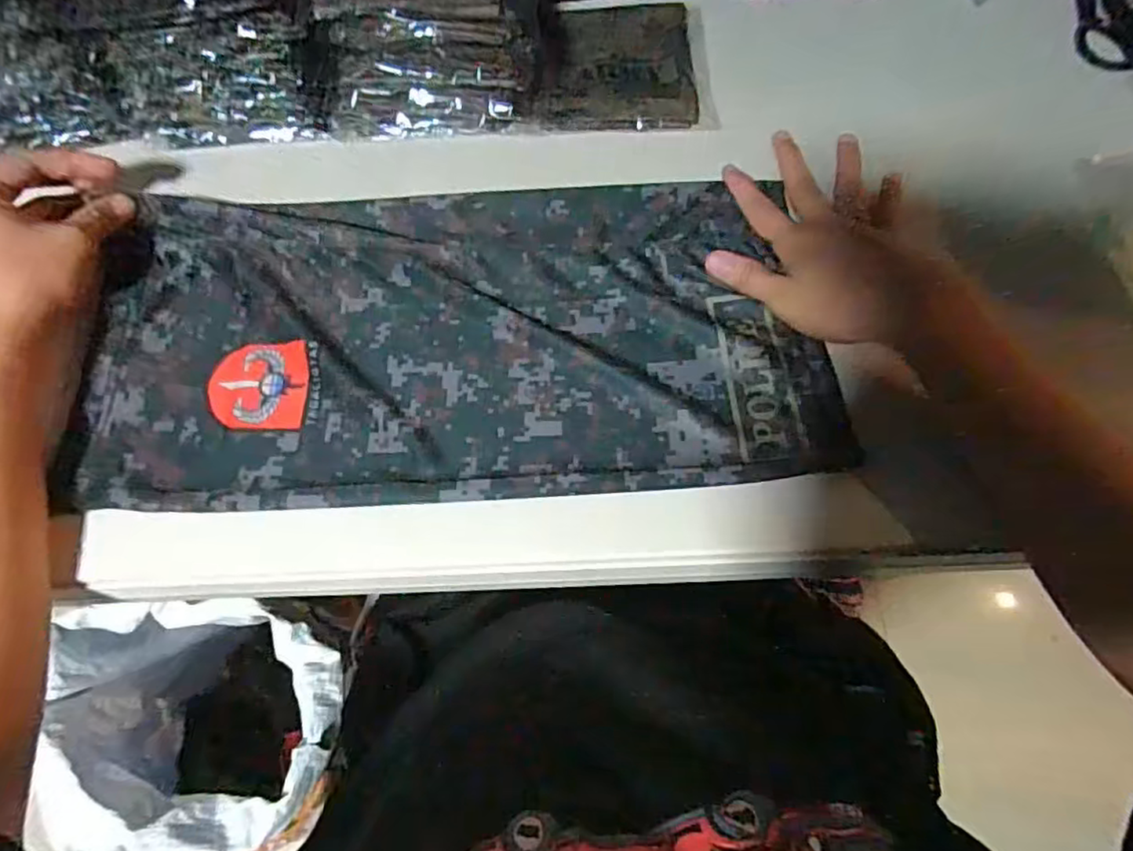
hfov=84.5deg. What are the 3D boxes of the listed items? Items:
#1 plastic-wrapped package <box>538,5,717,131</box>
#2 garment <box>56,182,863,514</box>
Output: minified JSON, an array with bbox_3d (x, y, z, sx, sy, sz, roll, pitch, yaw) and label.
[{"bbox_3d":[0.045,-0.279,0.481,0.132,0.014,0.123,-2,69,2],"label":"plastic-wrapped package"},{"bbox_3d":[-0.073,-0.061,0.406,0.456,0.016,0.221,-3,70,0],"label":"garment"}]

